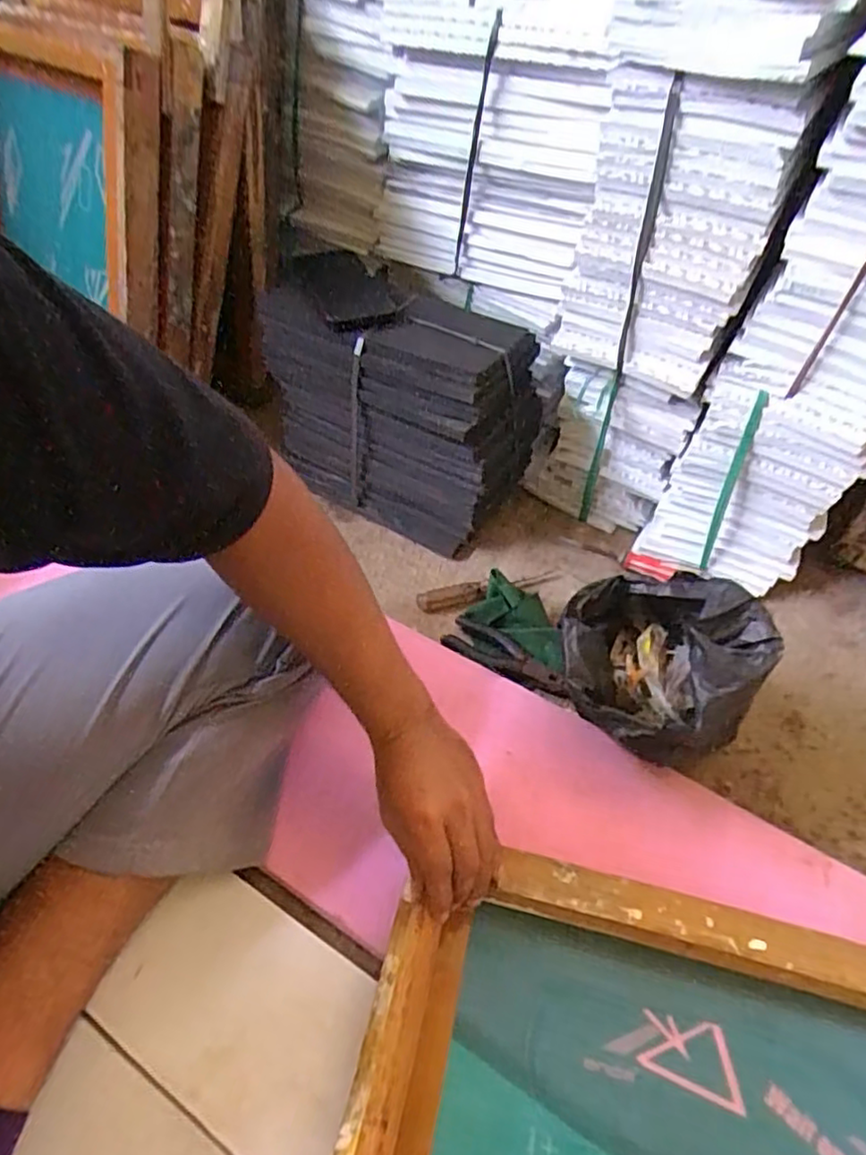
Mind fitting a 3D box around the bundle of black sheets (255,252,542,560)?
[{"bbox_3d":[-0.034,-0.199,0.793,0.340,0.251,0.178,28,53,23],"label":"bundle of black sheets"}]

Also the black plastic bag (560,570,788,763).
[{"bbox_3d":[0.206,0.089,0.607,0.174,0.140,0.150,8,48,6],"label":"black plastic bag"}]

